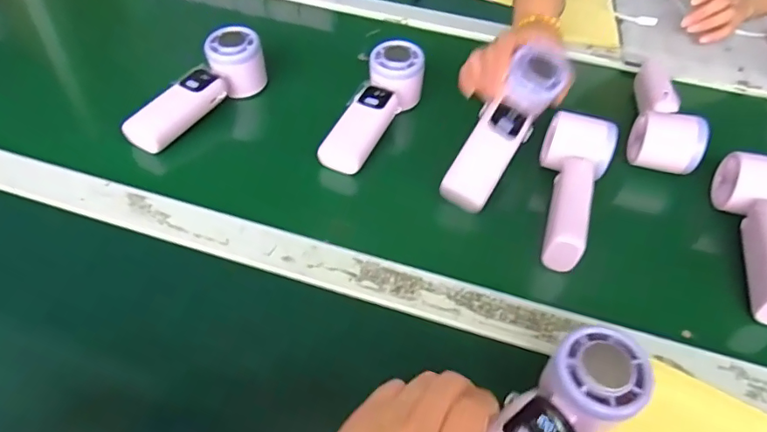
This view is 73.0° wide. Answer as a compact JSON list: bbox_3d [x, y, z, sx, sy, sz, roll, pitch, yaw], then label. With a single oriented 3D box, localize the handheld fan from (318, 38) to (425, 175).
[{"bbox_3d":[-0.007,-0.111,0.526,0.054,0.056,0.165,18,49,12],"label":"handheld fan"}]

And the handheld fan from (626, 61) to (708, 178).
[{"bbox_3d":[0.298,-0.110,0.548,0.060,0.055,0.161,18,49,12],"label":"handheld fan"}]

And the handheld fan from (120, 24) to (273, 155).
[{"bbox_3d":[-0.192,-0.131,0.528,0.048,0.057,0.163,30,53,22],"label":"handheld fan"}]

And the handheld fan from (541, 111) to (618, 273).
[{"bbox_3d":[0.163,-0.028,0.455,0.060,0.042,0.158,19,49,13],"label":"handheld fan"}]

